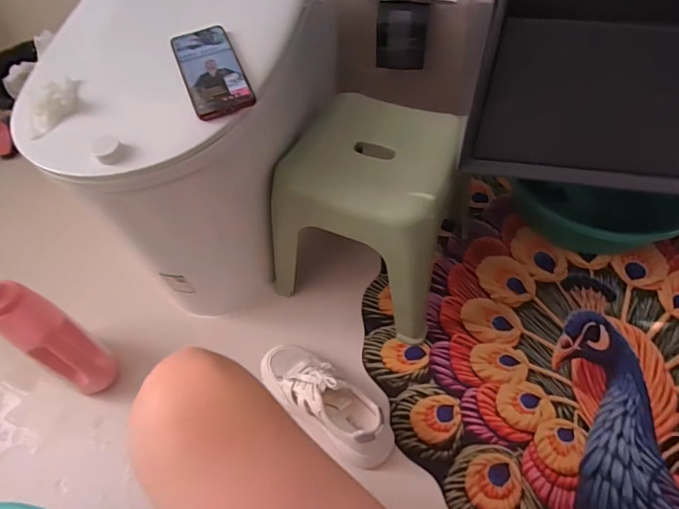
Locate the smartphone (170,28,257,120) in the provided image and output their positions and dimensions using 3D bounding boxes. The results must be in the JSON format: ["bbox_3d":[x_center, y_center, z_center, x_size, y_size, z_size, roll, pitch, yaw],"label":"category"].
[{"bbox_3d":[-0.165,-0.239,0.576,0.074,0.010,0.157,-19,63,-10],"label":"smartphone"}]

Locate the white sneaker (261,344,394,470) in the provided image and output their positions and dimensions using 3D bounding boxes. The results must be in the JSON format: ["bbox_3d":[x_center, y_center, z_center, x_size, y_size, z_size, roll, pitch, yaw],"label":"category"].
[{"bbox_3d":[-0.026,0.229,0.703,0.091,0.104,0.237,-39,60,-24],"label":"white sneaker"}]

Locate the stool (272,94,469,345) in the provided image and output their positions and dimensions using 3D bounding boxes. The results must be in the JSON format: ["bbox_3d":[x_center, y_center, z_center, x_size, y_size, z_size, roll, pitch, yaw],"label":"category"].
[{"bbox_3d":[0.052,-0.066,0.800,0.279,0.300,0.275,20,57,15],"label":"stool"}]

